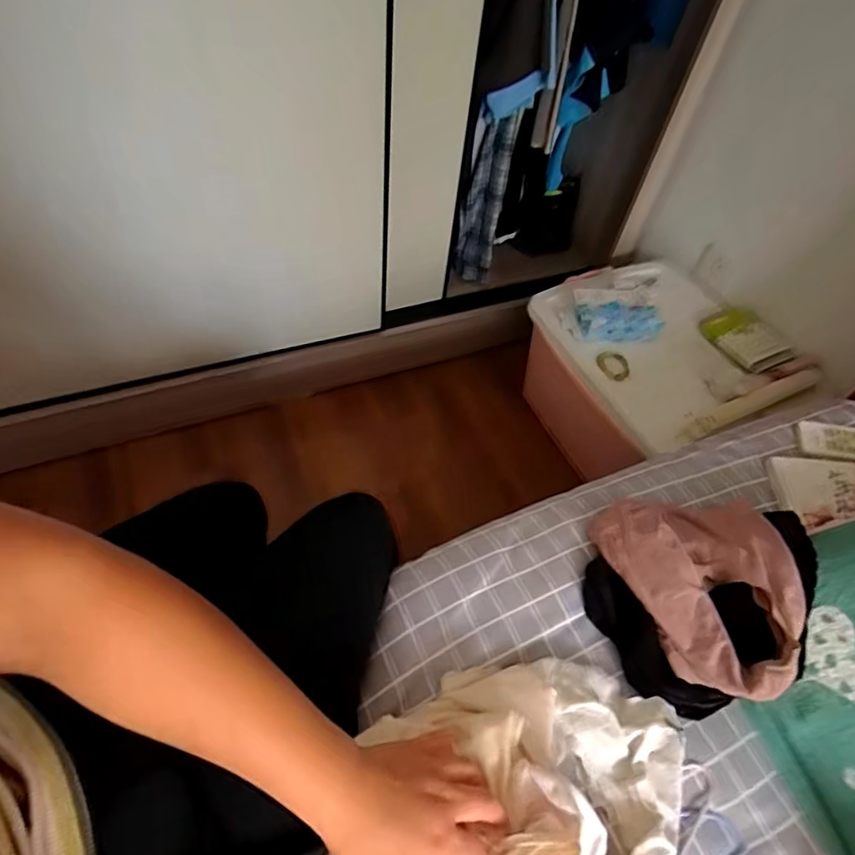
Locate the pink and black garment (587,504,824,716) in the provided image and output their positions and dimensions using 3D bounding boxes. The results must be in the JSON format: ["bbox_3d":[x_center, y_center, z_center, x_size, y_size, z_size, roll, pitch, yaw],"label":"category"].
[{"bbox_3d":[0.305,0.181,0.607,0.235,0.073,0.239,11,53,3],"label":"pink and black garment"}]

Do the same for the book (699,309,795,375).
[{"bbox_3d":[0.670,-0.187,1.150,0.116,0.024,0.174,-15,59,-17],"label":"book"}]

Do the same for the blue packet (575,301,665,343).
[{"bbox_3d":[0.405,-0.223,1.164,0.169,0.063,0.083,-7,57,-12],"label":"blue packet"}]

